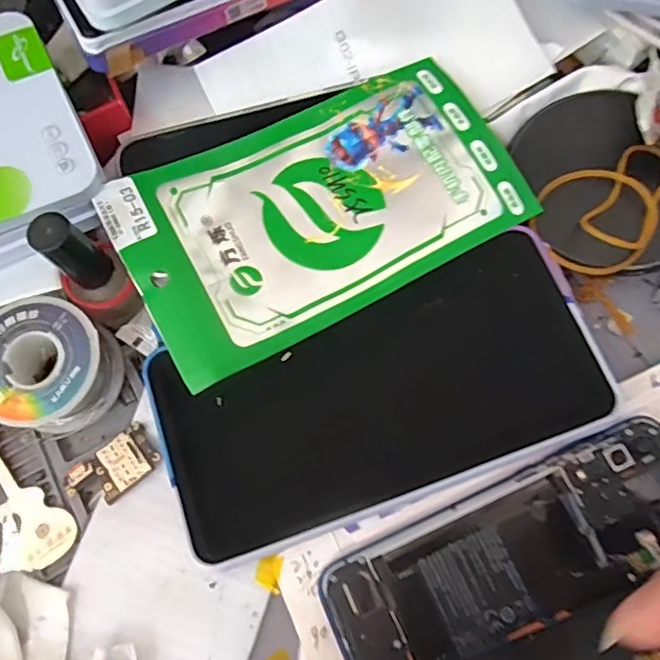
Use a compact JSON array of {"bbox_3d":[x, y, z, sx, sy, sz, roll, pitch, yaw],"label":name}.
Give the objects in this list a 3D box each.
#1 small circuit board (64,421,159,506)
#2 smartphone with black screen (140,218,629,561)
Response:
[{"bbox_3d":[-0.096,0.062,0.253,0.040,0.005,0.023,-37,73,-10],"label":"small circuit board"},{"bbox_3d":[0.021,0.027,0.249,0.185,0.014,0.088,-19,71,-4],"label":"smartphone with black screen"}]

